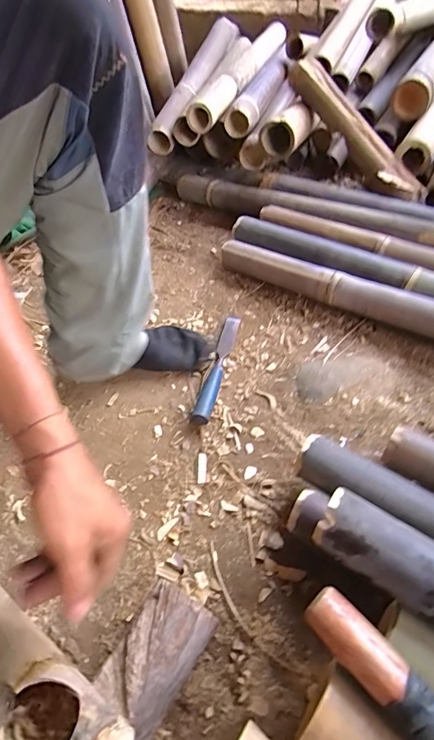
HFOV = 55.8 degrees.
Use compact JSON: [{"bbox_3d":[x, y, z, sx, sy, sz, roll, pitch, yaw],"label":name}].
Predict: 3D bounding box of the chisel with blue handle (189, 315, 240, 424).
[{"bbox_3d":[0.001,-0.014,0.650,0.028,0.029,0.225,7,51,12],"label":"chisel with blue handle"}]

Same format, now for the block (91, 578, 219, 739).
[{"bbox_3d":[-0.104,0.327,0.360,0.075,0.053,0.270,25,58,24],"label":"block"}]

